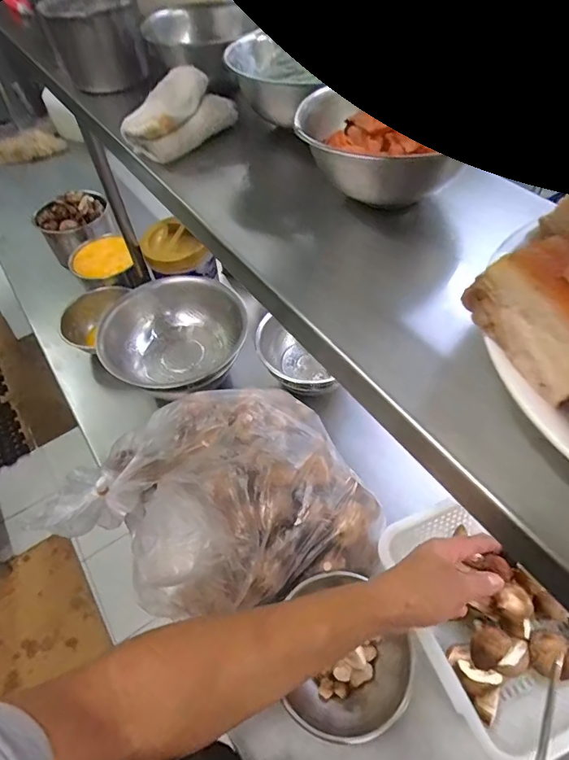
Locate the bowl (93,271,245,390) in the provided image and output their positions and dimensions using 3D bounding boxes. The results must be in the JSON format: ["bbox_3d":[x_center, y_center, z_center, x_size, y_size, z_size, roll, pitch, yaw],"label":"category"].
[{"bbox_3d":[-0.203,-0.071,0.855,0.246,0.106,0.238,-2,52,3],"label":"bowl"}]

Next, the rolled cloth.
[{"bbox_3d":[-0.111,-0.280,0.473,0.068,0.049,0.109,30,60,24],"label":"rolled cloth"}]

